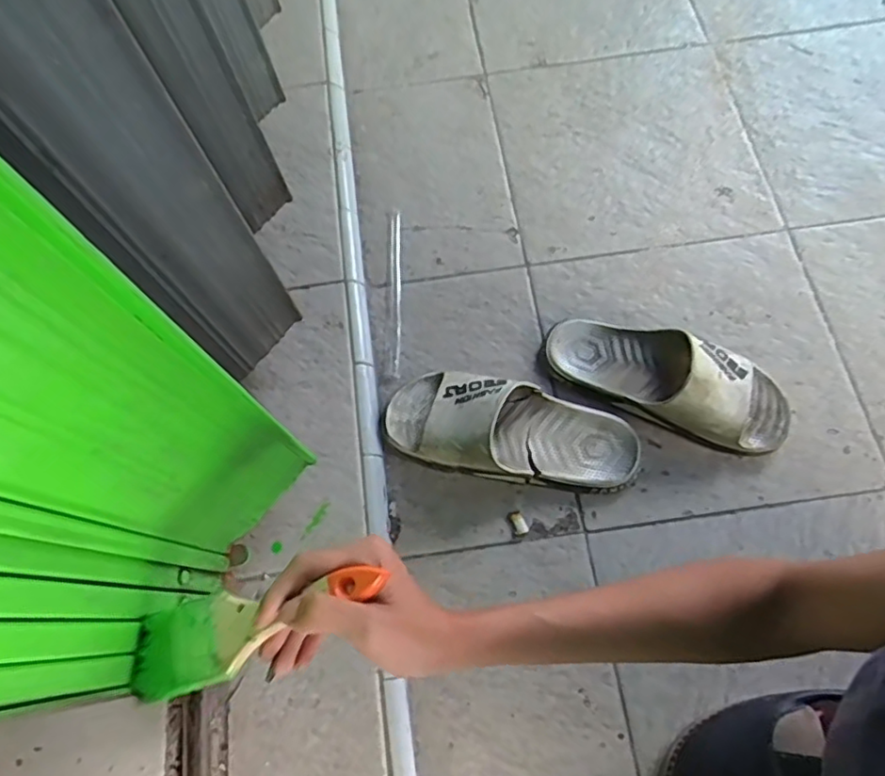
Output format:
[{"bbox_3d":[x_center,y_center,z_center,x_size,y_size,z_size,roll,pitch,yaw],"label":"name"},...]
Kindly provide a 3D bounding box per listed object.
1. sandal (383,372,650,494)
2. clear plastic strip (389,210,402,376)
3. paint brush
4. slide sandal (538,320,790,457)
[{"bbox_3d":[0.067,0.035,0.583,0.241,0.060,0.094,8,69,5],"label":"sandal"},{"bbox_3d":[-0.052,-0.111,0.677,0.014,0.009,0.201,-2,68,1],"label":"clear plastic strip"},{"bbox_3d":[-0.114,0.137,0.352,0.174,0.015,0.050,-24,68,14],"label":"paint brush"},{"bbox_3d":[0.223,-0.016,0.591,0.235,0.057,0.087,25,71,11],"label":"slide sandal"}]

